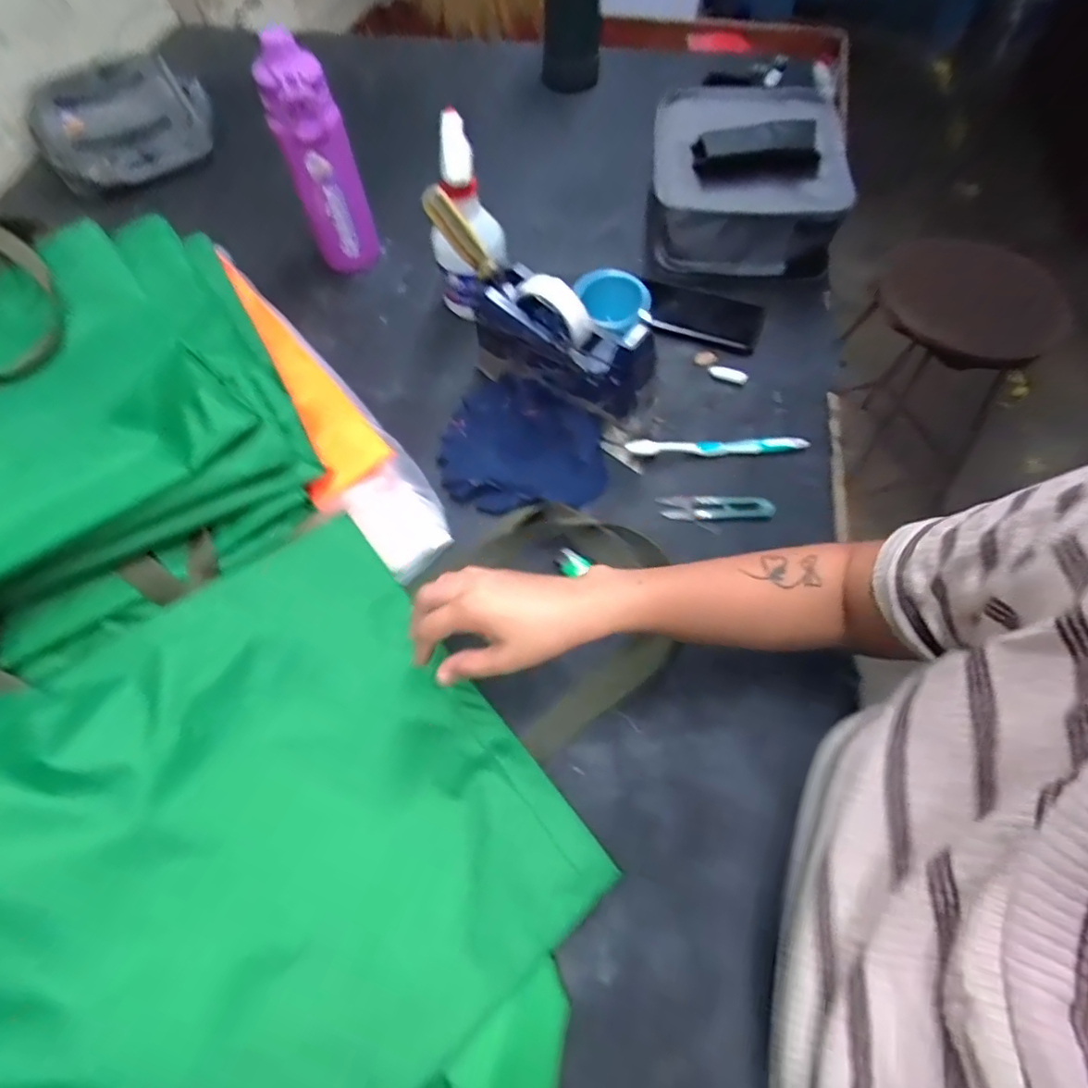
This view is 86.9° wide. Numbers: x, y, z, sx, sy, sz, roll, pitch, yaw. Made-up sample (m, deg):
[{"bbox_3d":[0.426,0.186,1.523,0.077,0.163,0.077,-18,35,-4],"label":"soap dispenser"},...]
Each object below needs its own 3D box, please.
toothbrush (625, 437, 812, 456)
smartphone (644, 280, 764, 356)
[{"bbox_3d":[0.175,-0.099,0.580,0.178,0.015,0.016,-3,61,1],"label":"toothbrush"},{"bbox_3d":[0.185,-0.271,0.672,0.134,0.011,0.074,18,64,12],"label":"smartphone"}]

